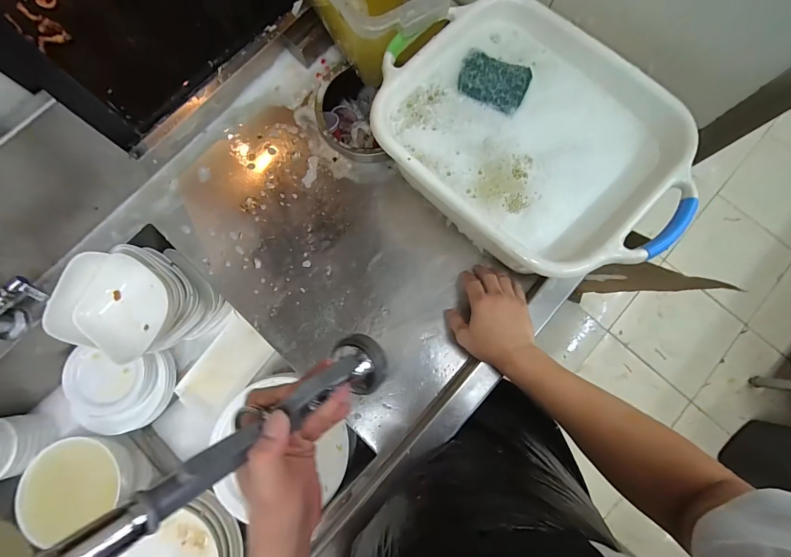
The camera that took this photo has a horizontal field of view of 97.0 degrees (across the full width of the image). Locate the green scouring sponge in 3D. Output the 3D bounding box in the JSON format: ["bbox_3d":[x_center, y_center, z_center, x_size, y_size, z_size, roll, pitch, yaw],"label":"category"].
[{"bbox_3d":[0.143,-0.292,0.516,0.100,0.014,0.078,26,81,3],"label":"green scouring sponge"}]

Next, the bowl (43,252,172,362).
[{"bbox_3d":[-0.461,0.043,0.570,0.146,0.054,0.160,15,80,2],"label":"bowl"}]

